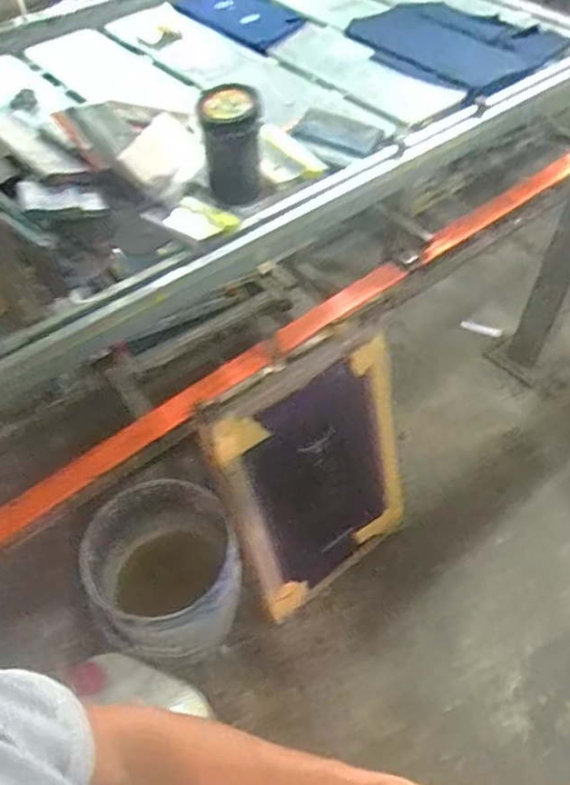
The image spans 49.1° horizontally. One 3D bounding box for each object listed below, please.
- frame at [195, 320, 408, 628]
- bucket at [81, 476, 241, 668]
[{"bbox_3d":[0.093,0.196,1.403,0.450,0.632,0.054,-30,37,-22],"label":"frame"},{"bbox_3d":[-0.252,0.377,1.334,0.292,0.291,0.308,-1,51,1],"label":"bucket"}]

